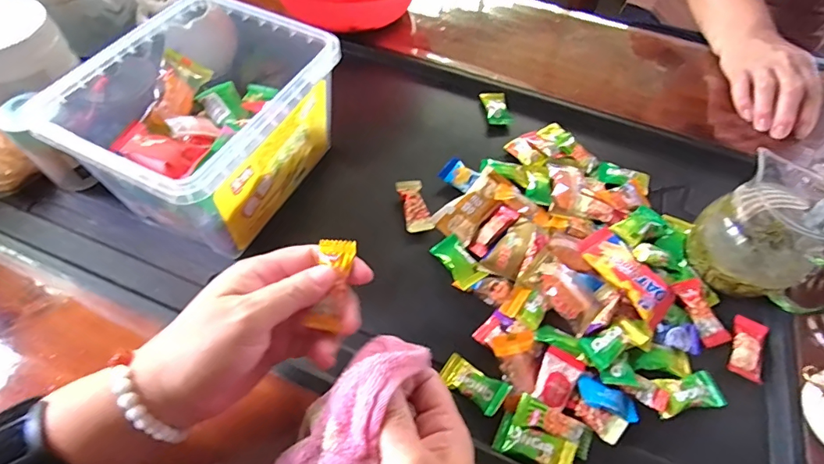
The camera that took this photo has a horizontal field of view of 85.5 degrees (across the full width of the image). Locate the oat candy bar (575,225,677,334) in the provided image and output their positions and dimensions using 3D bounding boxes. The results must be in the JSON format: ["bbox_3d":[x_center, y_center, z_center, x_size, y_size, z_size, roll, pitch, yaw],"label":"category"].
[{"bbox_3d":[0.182,0.036,0.378,0.042,0.018,0.085,-33,63,-19],"label":"oat candy bar"}]

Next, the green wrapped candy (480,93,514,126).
[{"bbox_3d":[0.097,-0.142,0.512,0.028,0.010,0.049,-8,57,-5],"label":"green wrapped candy"}]

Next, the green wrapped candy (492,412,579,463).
[{"bbox_3d":[0.085,0.148,0.308,0.051,0.007,0.026,23,60,14],"label":"green wrapped candy"}]

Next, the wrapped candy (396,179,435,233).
[{"bbox_3d":[0.002,-0.025,0.426,0.025,0.009,0.056,-11,57,-7],"label":"wrapped candy"}]

